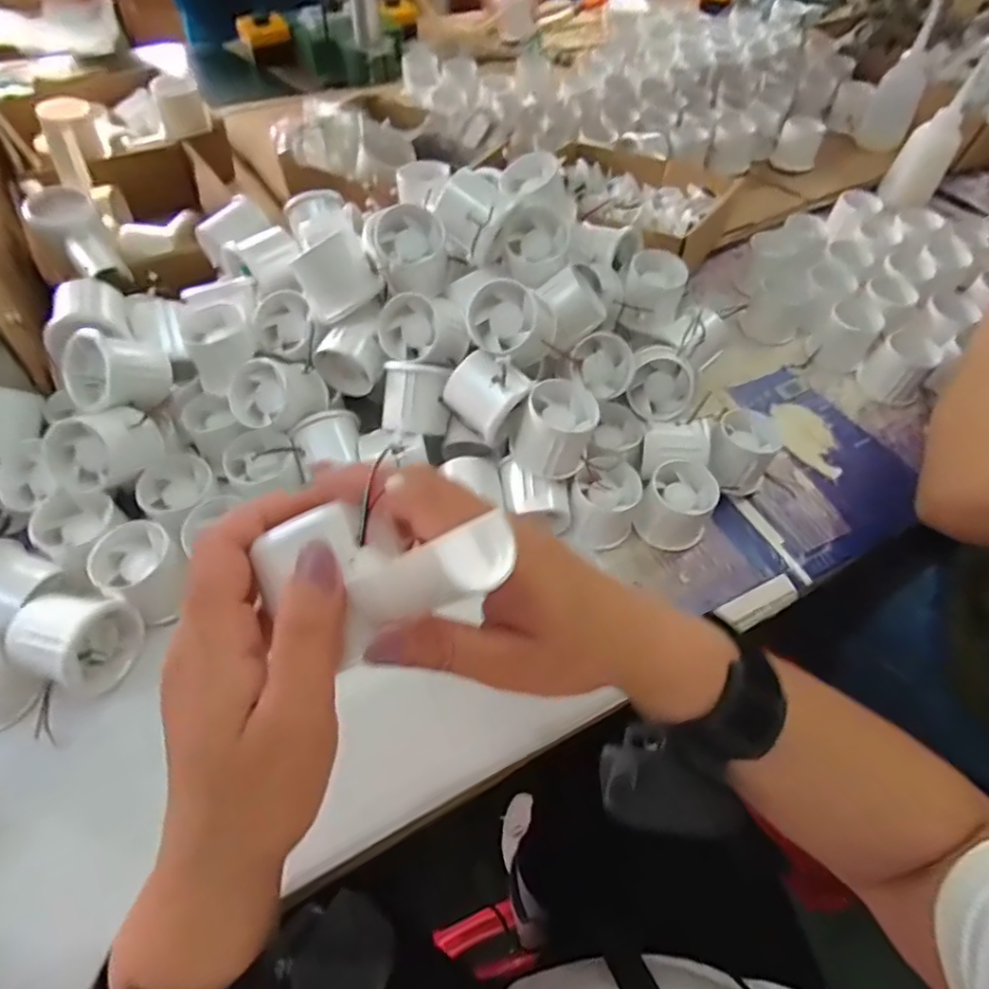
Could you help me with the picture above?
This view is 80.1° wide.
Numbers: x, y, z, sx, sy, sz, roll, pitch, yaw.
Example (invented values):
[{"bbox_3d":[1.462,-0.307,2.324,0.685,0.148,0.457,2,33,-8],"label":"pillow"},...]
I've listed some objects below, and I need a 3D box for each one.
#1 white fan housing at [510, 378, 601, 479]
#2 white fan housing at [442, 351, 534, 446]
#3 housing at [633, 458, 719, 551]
[{"bbox_3d":[0.044,-0.048,0.429,0.056,0.047,0.055,11,54,5],"label":"white fan housing"},{"bbox_3d":[-0.003,-0.074,0.432,0.048,0.044,0.051,-36,64,-25],"label":"white fan housing"},{"bbox_3d":[0.144,0.009,0.461,0.051,0.050,0.051,2,54,-2],"label":"housing"}]

